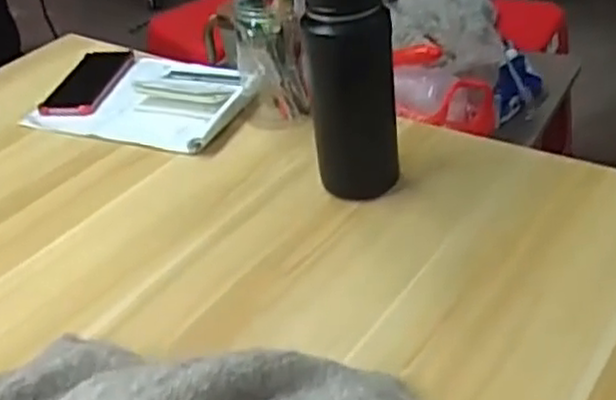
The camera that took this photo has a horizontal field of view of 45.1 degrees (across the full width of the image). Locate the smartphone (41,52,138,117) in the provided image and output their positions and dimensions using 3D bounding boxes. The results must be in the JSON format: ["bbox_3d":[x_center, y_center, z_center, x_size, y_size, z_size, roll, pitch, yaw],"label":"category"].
[{"bbox_3d":[-0.303,-0.166,1.040,0.086,0.016,0.173,3,36,14],"label":"smartphone"}]

